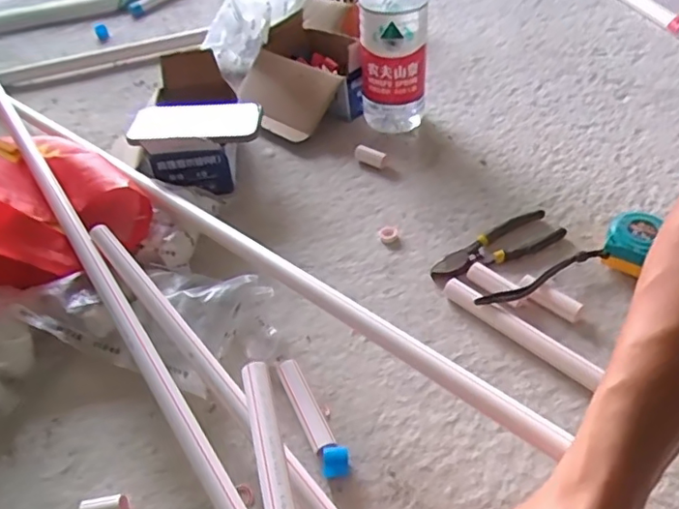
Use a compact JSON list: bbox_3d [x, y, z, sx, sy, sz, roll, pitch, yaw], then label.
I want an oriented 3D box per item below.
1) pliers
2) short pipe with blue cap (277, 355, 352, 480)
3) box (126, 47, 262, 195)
[{"bbox_3d":[0.172,-0.007,0.637,0.166,0.014,0.051,-27,48,-19],"label":"pliers"},{"bbox_3d":[-0.024,0.139,0.510,0.023,0.022,0.119,-21,46,-14],"label":"short pipe with blue cap"},{"bbox_3d":[-0.188,-0.206,0.829,0.158,0.092,0.296,-7,44,0],"label":"box"}]

